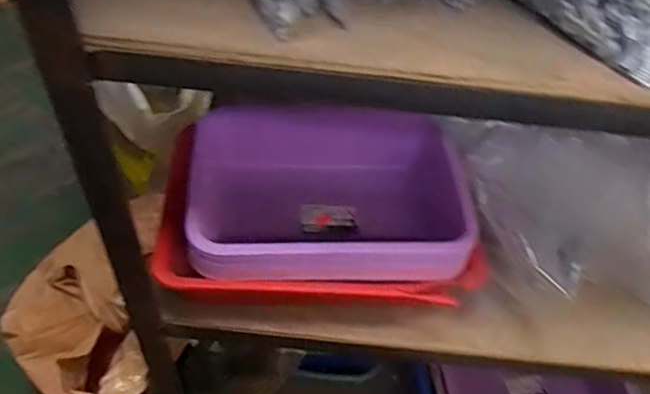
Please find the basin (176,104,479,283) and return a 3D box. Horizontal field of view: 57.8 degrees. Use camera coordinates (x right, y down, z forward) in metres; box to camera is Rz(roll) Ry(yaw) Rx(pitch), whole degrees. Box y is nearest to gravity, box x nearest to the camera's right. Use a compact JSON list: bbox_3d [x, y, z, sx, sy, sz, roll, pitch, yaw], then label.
[{"bbox_3d":[0.004,0.016,0.684,0.307,0.099,0.201,-3,48,-6],"label":"basin"}]

